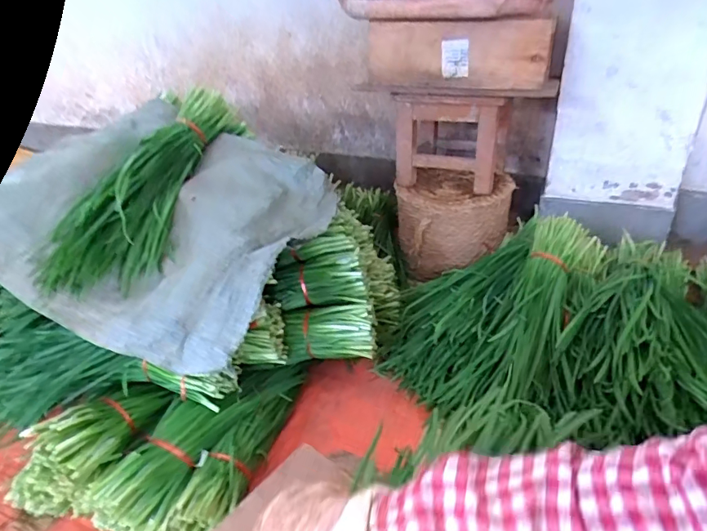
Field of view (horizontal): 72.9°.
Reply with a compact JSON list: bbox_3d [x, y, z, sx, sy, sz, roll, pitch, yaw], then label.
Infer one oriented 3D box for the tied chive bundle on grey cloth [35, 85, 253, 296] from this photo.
[{"bbox_3d":[-0.388,-0.171,0.906,0.197,0.117,0.515,8,54,18],"label":"tied chive bundle on grey cloth"}]

